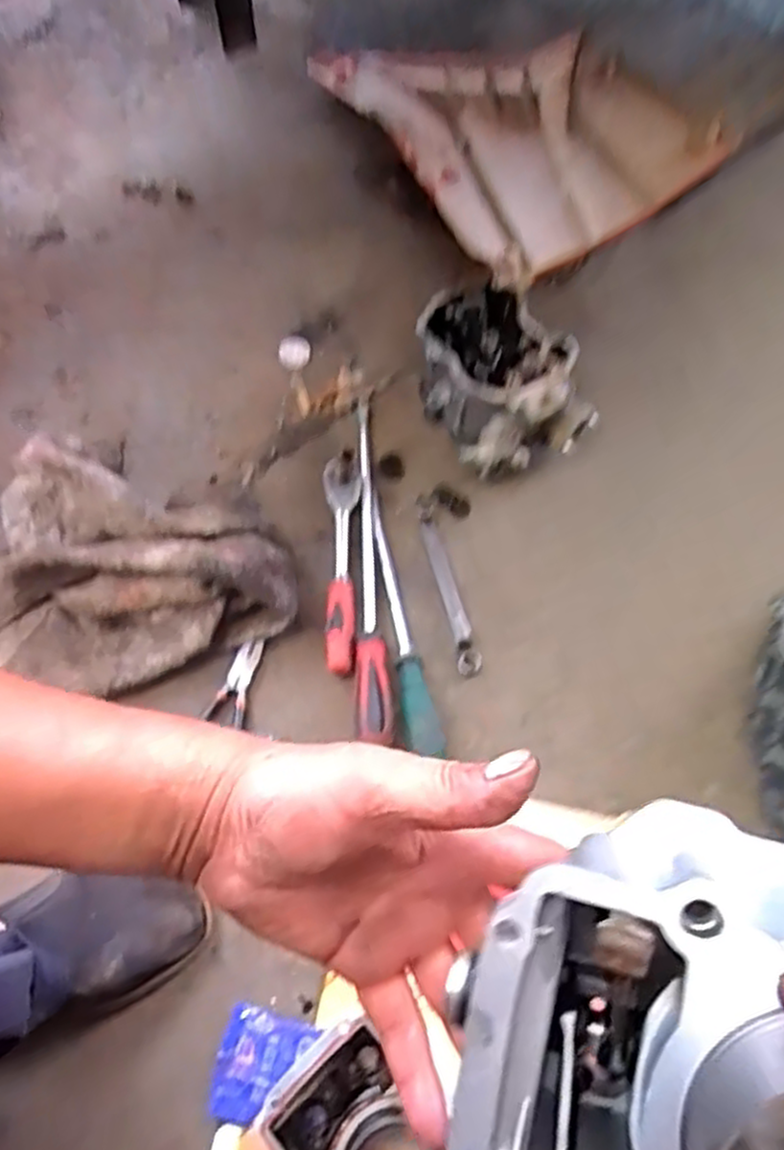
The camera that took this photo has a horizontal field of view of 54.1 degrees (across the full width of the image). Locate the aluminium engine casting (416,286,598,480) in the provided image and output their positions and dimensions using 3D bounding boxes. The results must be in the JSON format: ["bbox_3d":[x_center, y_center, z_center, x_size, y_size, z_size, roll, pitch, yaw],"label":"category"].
[{"bbox_3d":[0.117,-0.213,0.836,0.142,0.085,0.202,-21,68,-13],"label":"aluminium engine casting"}]

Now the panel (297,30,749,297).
[{"bbox_3d":[0.204,-0.616,1.077,0.418,0.091,0.400,-30,70,-16],"label":"panel"}]

